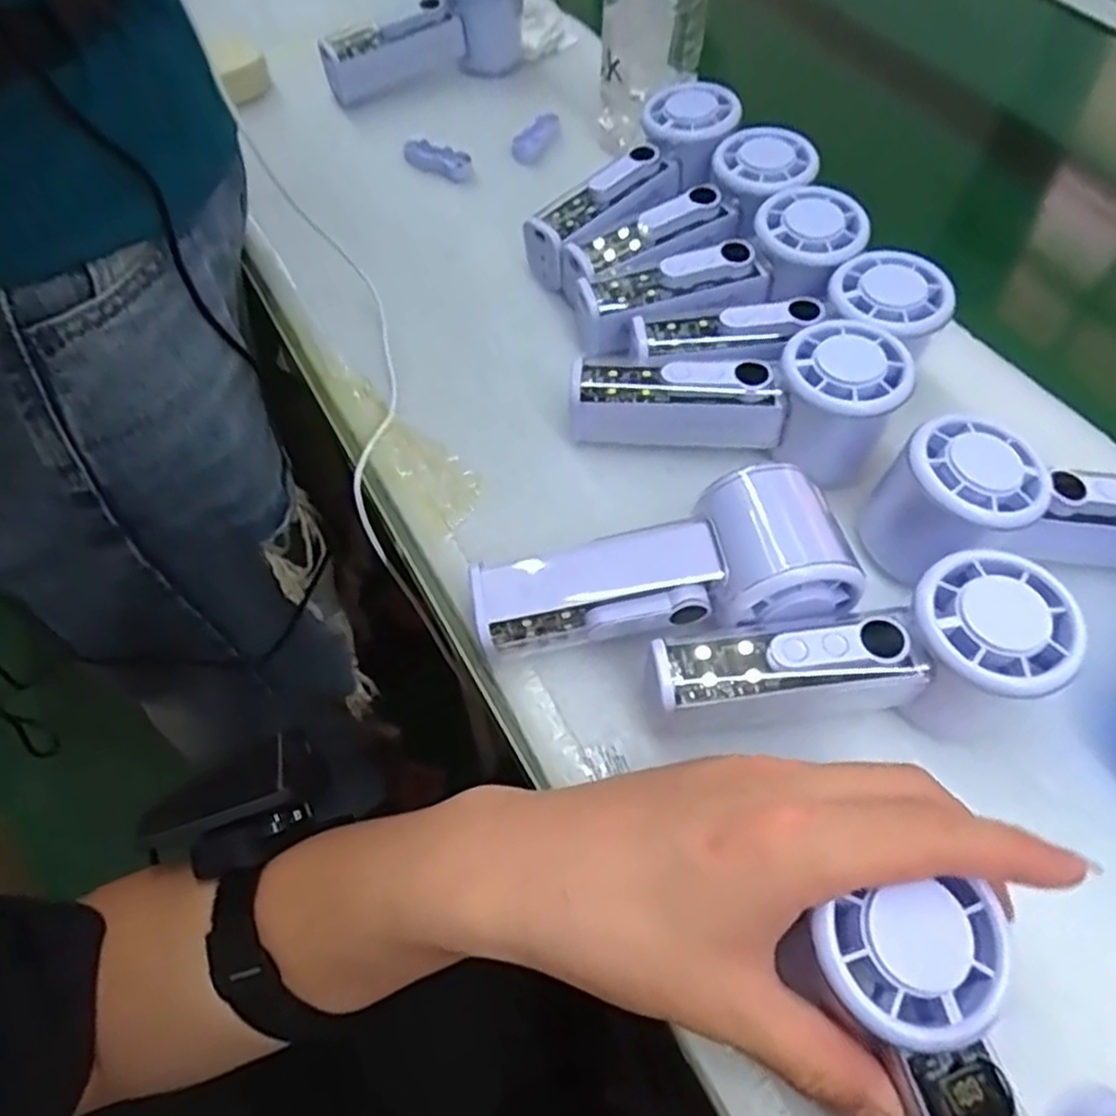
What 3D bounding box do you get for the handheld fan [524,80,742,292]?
[{"bbox_3d":[0.045,-0.222,0.443,0.151,0.038,0.051,-42,67,-7],"label":"handheld fan"}]

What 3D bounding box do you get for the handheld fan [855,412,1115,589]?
[{"bbox_3d":[0.219,-0.025,0.329,0.154,0.049,0.054,0,58,-1],"label":"handheld fan"}]

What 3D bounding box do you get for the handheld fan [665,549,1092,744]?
[{"bbox_3d":[0.113,0.046,0.289,0.146,0.061,0.054,-11,59,-8],"label":"handheld fan"}]

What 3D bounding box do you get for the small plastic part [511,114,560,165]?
[{"bbox_3d":[-0.016,-0.292,0.528,0.017,0.015,0.048,22,61,12],"label":"small plastic part"}]

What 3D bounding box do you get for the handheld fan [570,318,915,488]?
[{"bbox_3d":[0.082,-0.073,0.360,0.150,0.053,0.056,0,58,-1],"label":"handheld fan"}]

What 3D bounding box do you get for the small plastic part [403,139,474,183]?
[{"bbox_3d":[-0.081,-0.268,0.509,0.046,0.020,0.016,20,60,11],"label":"small plastic part"}]

